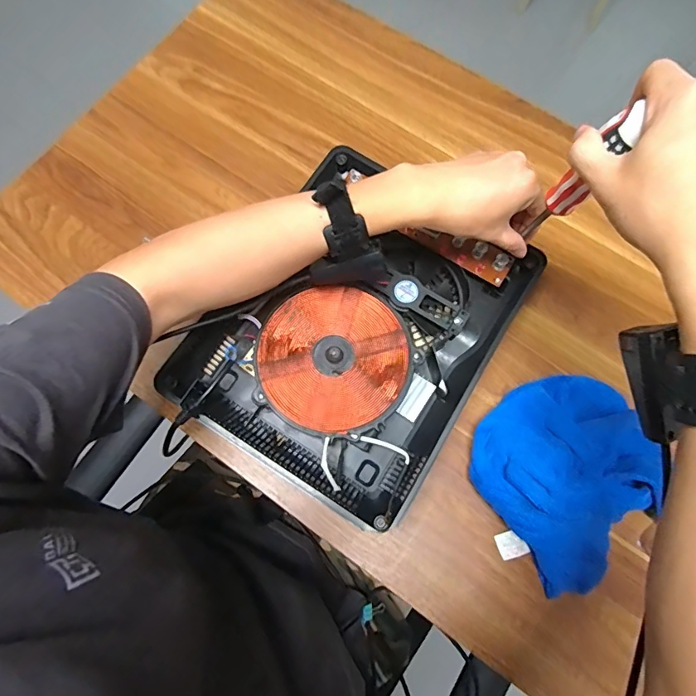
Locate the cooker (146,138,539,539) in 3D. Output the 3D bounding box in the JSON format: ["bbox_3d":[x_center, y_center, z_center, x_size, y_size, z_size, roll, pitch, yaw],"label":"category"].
[{"bbox_3d":[0.008,-0.022,0.493,0.269,0.048,0.331,31,77,9],"label":"cooker"}]

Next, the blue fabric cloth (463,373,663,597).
[{"bbox_3d":[0.220,0.121,0.451,0.174,0.073,0.180,-25,76,-6],"label":"blue fabric cloth"}]

